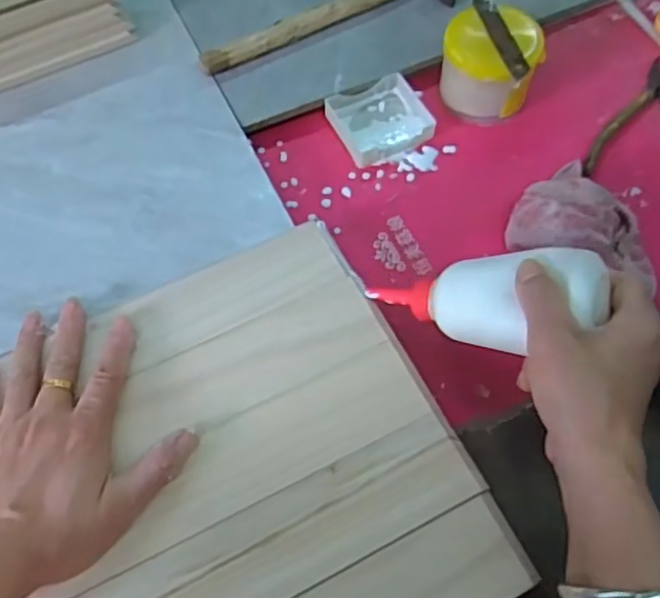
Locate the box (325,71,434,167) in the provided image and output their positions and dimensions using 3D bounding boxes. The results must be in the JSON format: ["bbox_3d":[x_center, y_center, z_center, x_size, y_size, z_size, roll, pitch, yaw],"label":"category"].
[{"bbox_3d":[0.045,-0.158,0.566,0.079,0.016,0.075,-21,63,-10],"label":"box"}]

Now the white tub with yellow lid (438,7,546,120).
[{"bbox_3d":[0.136,-0.199,0.553,0.078,0.067,0.069,17,63,10],"label":"white tub with yellow lid"}]

